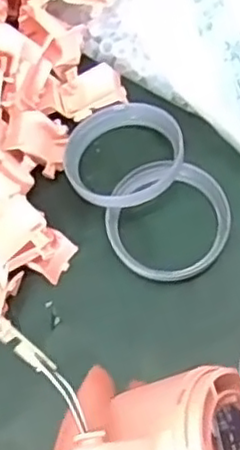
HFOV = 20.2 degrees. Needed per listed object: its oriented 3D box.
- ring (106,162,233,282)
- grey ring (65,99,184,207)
[{"bbox_3d":[0.024,-0.002,0.323,0.059,0.013,0.055,-1,70,2],"label":"ring"},{"bbox_3d":[0.001,-0.036,0.330,0.057,0.014,0.055,-1,70,2],"label":"grey ring"}]

